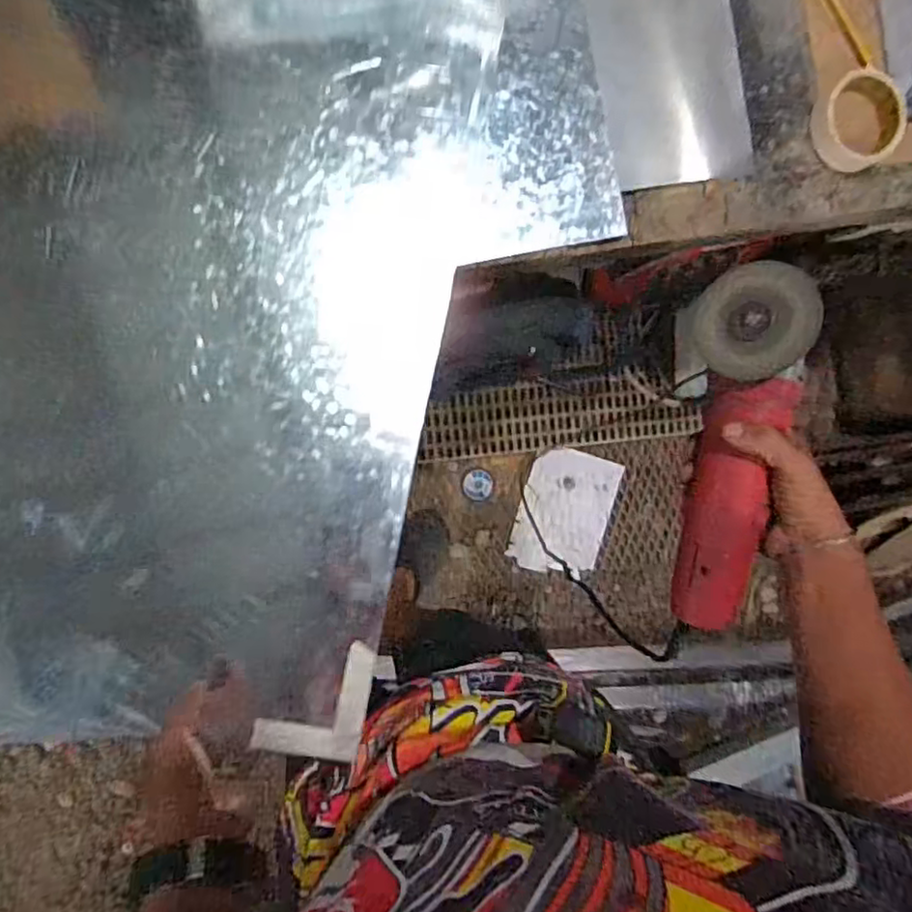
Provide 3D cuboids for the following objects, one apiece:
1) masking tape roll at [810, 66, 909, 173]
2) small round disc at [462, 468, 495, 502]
[{"bbox_3d":[0.417,-0.344,0.665,0.090,0.039,0.085,45,86,-8],"label":"masking tape roll"},{"bbox_3d":[0.052,0.067,1.504,0.071,0.004,0.073,4,91,-13],"label":"small round disc"}]

